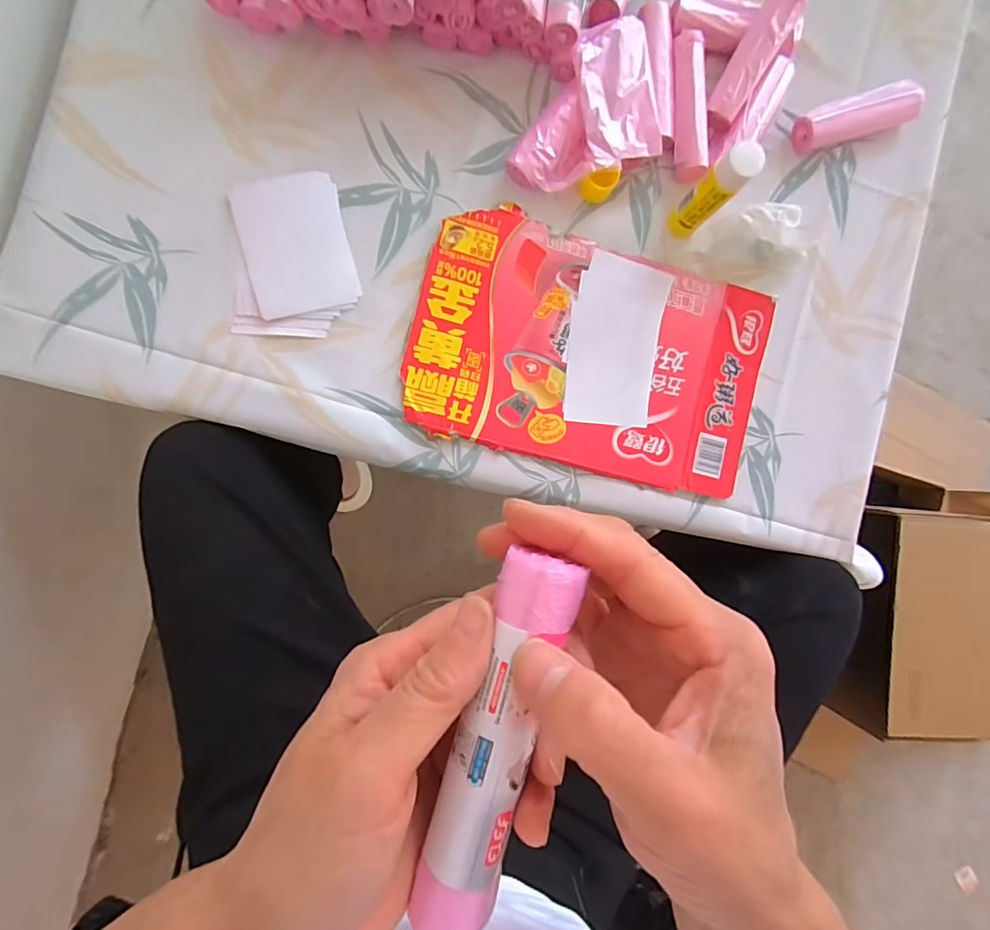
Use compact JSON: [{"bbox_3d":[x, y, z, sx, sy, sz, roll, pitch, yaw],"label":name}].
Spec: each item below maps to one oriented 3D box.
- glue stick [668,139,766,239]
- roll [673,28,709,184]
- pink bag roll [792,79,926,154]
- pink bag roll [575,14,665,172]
[{"bbox_3d":[0.179,-0.225,0.421,0.024,0.105,0.028,-44,95,-4],"label":"glue stick"},{"bbox_3d":[0.174,-0.317,0.456,0.028,0.026,0.125,-2,91,-7],"label":"roll"},{"bbox_3d":[0.339,-0.325,0.474,0.118,0.030,0.033,-18,93,-6],"label":"pink bag roll"},{"bbox_3d":[0.106,-0.320,0.448,0.069,0.033,0.119,-11,92,-6],"label":"pink bag roll"}]

